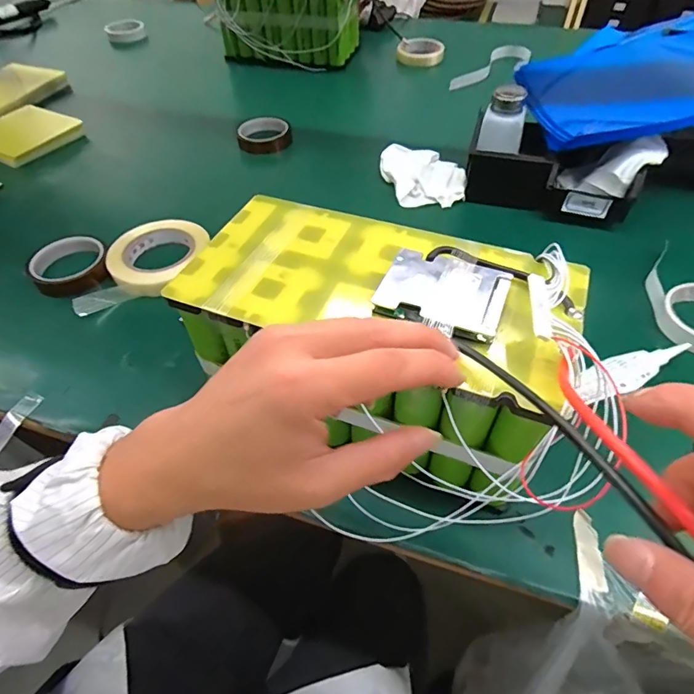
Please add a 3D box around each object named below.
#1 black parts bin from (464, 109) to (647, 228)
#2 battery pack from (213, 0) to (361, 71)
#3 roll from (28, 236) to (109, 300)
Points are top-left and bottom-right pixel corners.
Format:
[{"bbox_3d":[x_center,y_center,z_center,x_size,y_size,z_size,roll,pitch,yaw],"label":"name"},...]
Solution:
[{"bbox_3d":[0.273,-0.240,0.610,0.205,0.080,0.134,18,54,15],"label":"black parts bin"},{"bbox_3d":[-0.121,-0.692,0.950,0.288,0.175,0.112,12,53,11],"label":"battery pack"},{"bbox_3d":[-0.340,-0.101,0.563,0.084,0.031,0.086,-1,51,1],"label":"roll"}]

